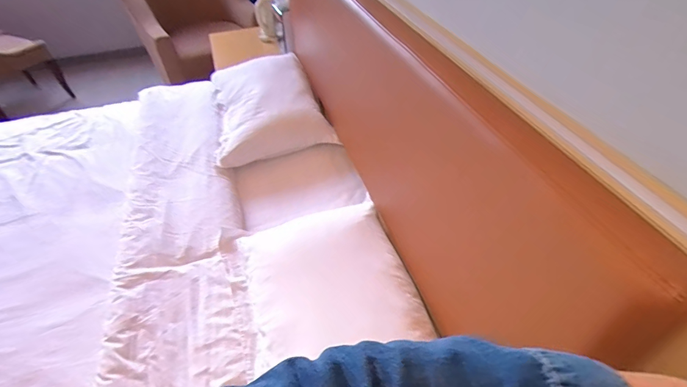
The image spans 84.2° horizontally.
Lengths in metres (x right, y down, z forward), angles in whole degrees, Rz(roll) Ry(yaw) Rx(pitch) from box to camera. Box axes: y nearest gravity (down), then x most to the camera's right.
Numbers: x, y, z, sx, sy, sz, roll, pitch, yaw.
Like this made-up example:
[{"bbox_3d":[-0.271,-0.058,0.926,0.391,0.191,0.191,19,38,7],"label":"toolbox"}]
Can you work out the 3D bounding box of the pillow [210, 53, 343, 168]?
[{"bbox_3d":[-0.310,-0.370,1.529,0.421,0.207,0.538,-14,45,-11],"label":"pillow"}]

